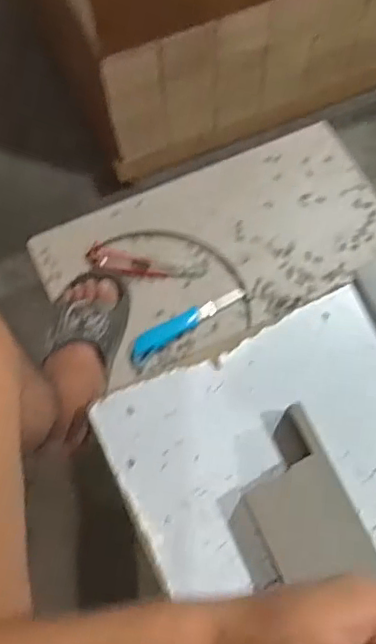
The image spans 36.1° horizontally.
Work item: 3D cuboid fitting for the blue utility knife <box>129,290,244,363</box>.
[{"bbox_3d":[-0.003,-0.002,0.920,0.205,0.012,0.035,-33,72,-12],"label":"blue utility knife"}]

